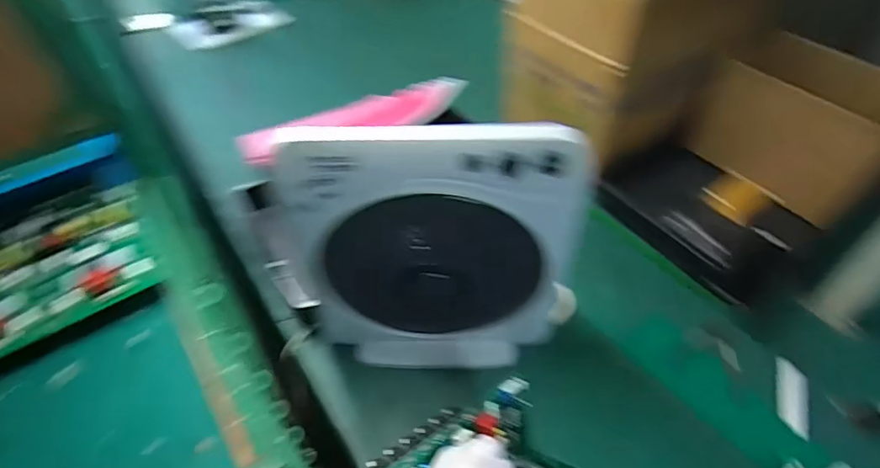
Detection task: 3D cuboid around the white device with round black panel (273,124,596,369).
[{"bbox_3d":[-0.014,0.041,0.684,0.380,0.411,0.088,1,47,3],"label":"white device with round black panel"}]

